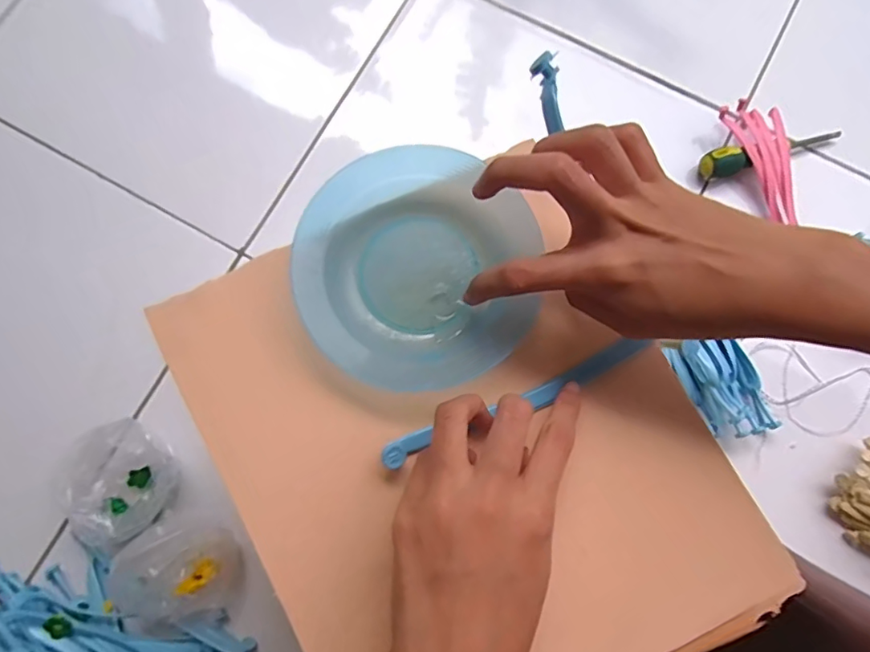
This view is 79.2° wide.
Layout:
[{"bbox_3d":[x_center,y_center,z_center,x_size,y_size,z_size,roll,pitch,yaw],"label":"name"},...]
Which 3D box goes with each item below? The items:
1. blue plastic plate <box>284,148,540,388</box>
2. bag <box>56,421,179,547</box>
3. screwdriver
[{"bbox_3d":[-0.009,-0.034,0.288,0.126,0.024,0.131,0,79,0],"label":"blue plastic plate"},{"bbox_3d":[-0.284,0.140,0.483,0.096,0.056,0.094,-38,81,-6],"label":"bag"},{"bbox_3d":[0.365,-0.191,0.569,0.162,0.027,0.025,-14,80,-2],"label":"screwdriver"}]

